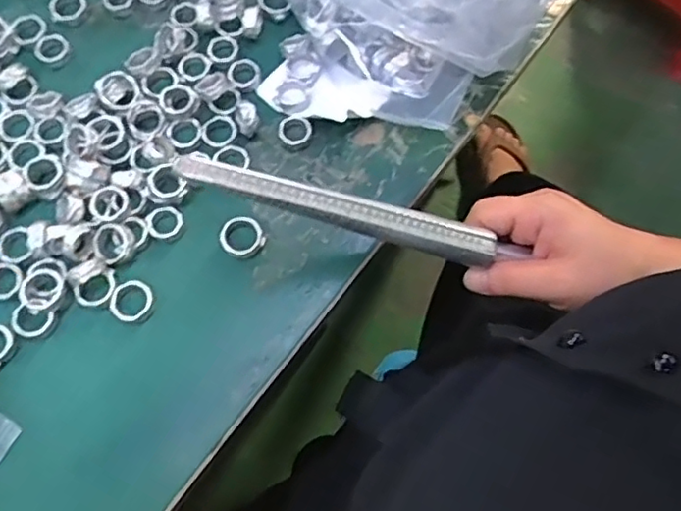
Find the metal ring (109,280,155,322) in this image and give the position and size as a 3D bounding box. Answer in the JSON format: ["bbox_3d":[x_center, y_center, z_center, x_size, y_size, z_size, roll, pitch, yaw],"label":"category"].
[{"bbox_3d":[-0.117,0.026,0.342,0.023,0.008,0.022,0,70,-1],"label":"metal ring"}]

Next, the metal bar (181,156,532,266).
[{"bbox_3d":[0.016,-0.020,0.320,0.200,0.011,0.018,14,66,-25],"label":"metal bar"}]

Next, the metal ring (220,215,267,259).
[{"bbox_3d":[-0.057,-0.011,0.356,0.025,0.004,0.024,33,81,-1],"label":"metal ring"}]

